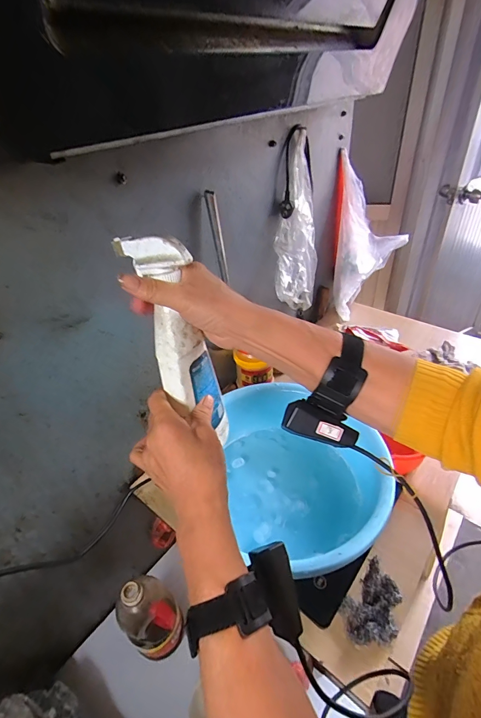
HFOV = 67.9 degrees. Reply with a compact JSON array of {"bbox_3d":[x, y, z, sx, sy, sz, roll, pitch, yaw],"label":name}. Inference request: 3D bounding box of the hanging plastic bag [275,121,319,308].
[{"bbox_3d":[0.129,-0.296,0.809,0.098,0.385,0.110,0,17,6],"label":"hanging plastic bag"}]

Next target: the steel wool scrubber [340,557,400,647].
[{"bbox_3d":[0.187,0.350,0.503,0.100,0.023,0.064,-45,41,-14],"label":"steel wool scrubber"}]

